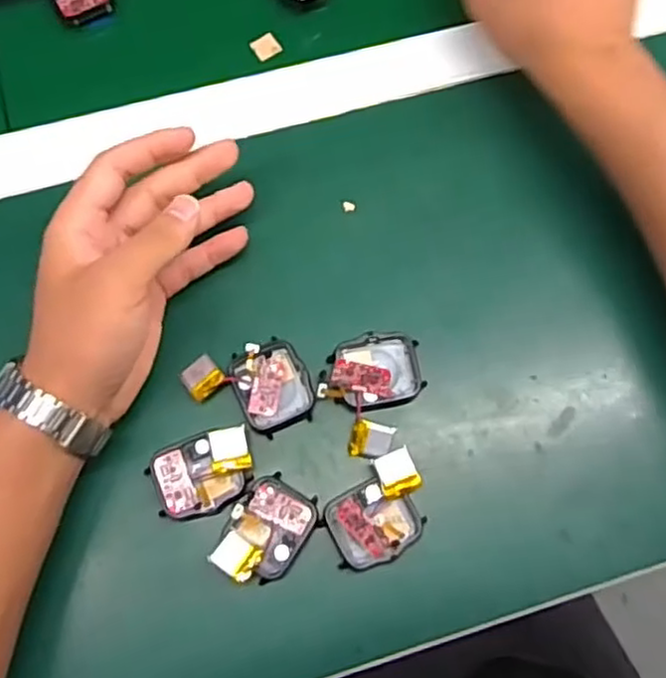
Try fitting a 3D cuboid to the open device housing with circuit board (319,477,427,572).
[{"bbox_3d":[0.020,0.092,0.349,0.045,0.009,0.038,-25,76,-8],"label":"open device housing with circuit board"}]

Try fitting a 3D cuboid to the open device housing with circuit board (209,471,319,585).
[{"bbox_3d":[-0.033,0.095,0.343,0.037,0.017,0.050,33,76,7],"label":"open device housing with circuit board"}]

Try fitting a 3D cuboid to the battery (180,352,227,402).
[{"bbox_3d":[-0.069,0.020,0.368,0.020,0.004,0.021,-37,61,-16],"label":"battery"}]

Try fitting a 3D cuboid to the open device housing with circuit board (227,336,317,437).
[{"bbox_3d":[-0.032,0.025,0.370,0.038,0.015,0.046,-24,76,-8],"label":"open device housing with circuit board"}]

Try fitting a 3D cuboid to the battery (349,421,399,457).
[{"bbox_3d":[0.020,0.053,0.360,0.021,0.004,0.019,13,87,6],"label":"battery"}]

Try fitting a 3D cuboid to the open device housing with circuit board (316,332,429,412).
[{"bbox_3d":[0.020,0.018,0.372,0.054,0.022,0.038,-10,75,-4],"label":"open device housing with circuit board"}]

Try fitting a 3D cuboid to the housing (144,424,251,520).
[{"bbox_3d":[-0.065,0.068,0.352,0.050,0.014,0.038,-13,75,-5],"label":"housing"}]

